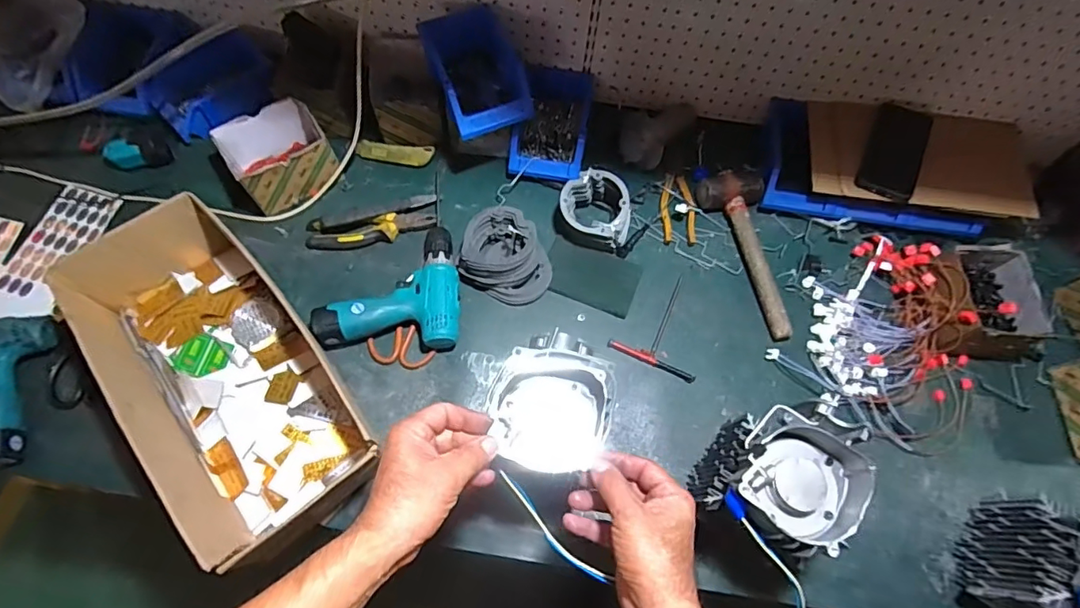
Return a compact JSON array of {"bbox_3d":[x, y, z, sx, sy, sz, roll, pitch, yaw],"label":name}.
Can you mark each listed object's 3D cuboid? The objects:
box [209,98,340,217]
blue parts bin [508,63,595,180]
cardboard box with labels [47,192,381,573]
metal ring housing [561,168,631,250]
[{"bbox_3d":[-0.397,-0.227,0.812,0.145,0.083,0.115,-34,72,-16],"label":"box"},{"bbox_3d":[0.020,-0.300,0.855,0.120,0.073,0.191,11,67,2],"label":"blue parts bin"},{"bbox_3d":[-0.384,0.084,0.654,0.195,0.140,0.427,-36,73,-16],"label":"cardboard box with labels"},{"bbox_3d":[0.085,-0.139,0.801,0.107,0.076,0.097,31,69,10],"label":"metal ring housing"}]

